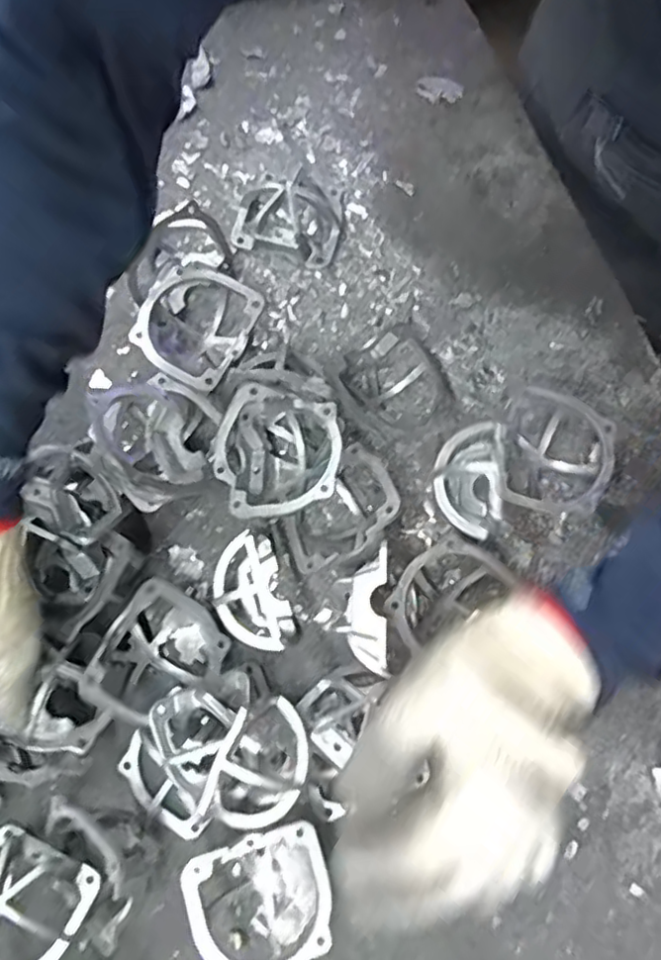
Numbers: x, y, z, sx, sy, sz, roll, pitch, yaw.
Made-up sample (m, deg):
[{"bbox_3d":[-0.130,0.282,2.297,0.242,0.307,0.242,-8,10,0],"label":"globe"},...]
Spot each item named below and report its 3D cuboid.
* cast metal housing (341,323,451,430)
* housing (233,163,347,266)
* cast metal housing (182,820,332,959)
[{"bbox_3d":[0.050,-0.075,0.484,0.059,0.033,0.072,-42,82,-8],"label":"cast metal housing"},{"bbox_3d":[-0.031,-0.221,0.508,0.085,0.043,0.082,13,79,2],"label":"housing"},{"bbox_3d":[-0.042,0.270,0.413,0.085,0.049,0.080,-14,79,-3],"label":"cast metal housing"}]

